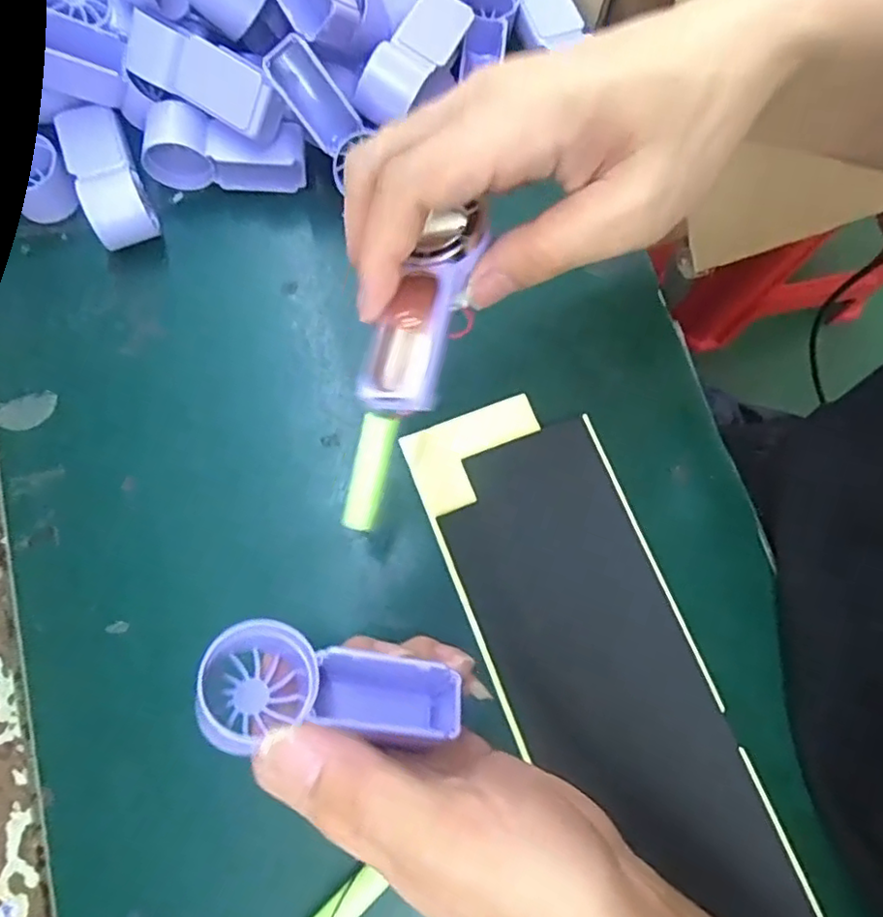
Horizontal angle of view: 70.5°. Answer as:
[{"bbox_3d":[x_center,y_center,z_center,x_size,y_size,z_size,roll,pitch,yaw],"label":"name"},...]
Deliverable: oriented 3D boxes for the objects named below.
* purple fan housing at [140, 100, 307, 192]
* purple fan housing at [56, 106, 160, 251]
[{"bbox_3d":[-0.129,-0.183,0.371,0.095,0.046,0.025,1,76,-1],"label":"purple fan housing"},{"bbox_3d":[-0.193,-0.161,0.369,0.034,0.033,0.087,-25,77,-7],"label":"purple fan housing"}]

